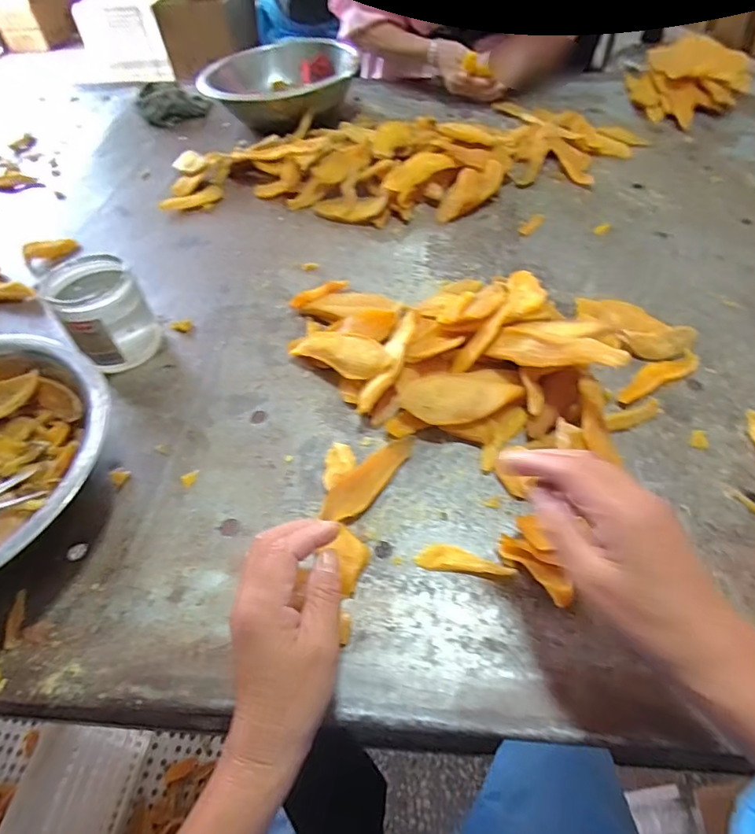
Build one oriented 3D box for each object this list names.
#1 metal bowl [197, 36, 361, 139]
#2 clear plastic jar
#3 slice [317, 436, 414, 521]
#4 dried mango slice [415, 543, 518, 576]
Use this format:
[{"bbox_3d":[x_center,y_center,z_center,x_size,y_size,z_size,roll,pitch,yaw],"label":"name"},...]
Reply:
[{"bbox_3d":[-0.168,-0.627,0.954,0.233,0.103,0.244,-1,49,2],"label":"metal bowl"},{"bbox_3d":[-0.280,-0.106,0.522,0.084,0.089,0.086,-1,49,2],"label":"clear plastic jar"},{"bbox_3d":[-0.005,0.051,0.428,0.030,0.013,0.108,29,56,25],"label":"slice"},{"bbox_3d":[0.066,0.106,0.379,0.071,0.010,0.021,5,49,8],"label":"dried mango slice"}]

